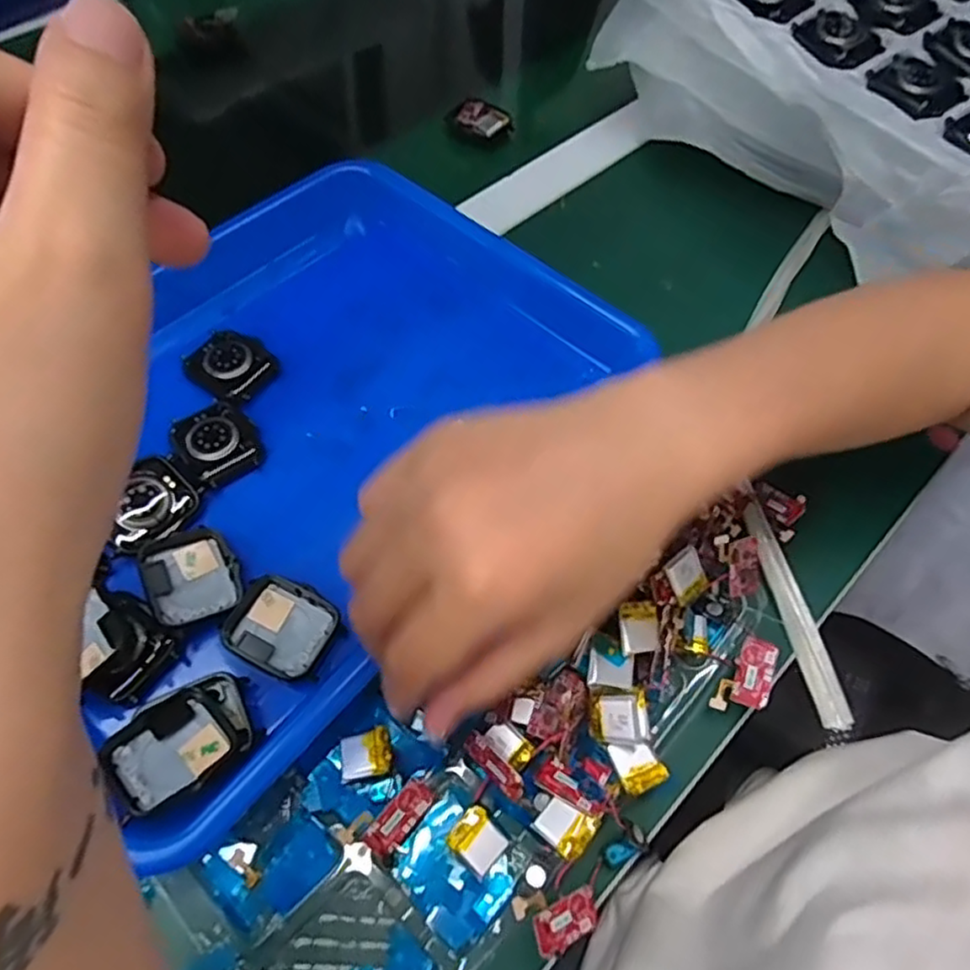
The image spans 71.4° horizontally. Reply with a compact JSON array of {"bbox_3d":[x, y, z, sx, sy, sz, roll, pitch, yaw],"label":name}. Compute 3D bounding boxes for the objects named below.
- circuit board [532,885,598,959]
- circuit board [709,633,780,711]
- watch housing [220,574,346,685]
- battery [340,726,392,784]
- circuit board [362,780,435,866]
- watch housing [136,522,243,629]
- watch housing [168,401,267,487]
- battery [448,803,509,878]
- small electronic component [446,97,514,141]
[{"bbox_3d":[0.030,0.159,0.245,0.030,0.004,0.014,-3,53,-42],"label":"circuit board"},{"bbox_3d":[0.115,0.083,0.292,0.018,0.007,0.036,30,63,15],"label":"circuit board"},{"bbox_3d":[-0.085,0.060,0.286,0.043,0.009,0.037,22,61,11],"label":"watch housing"},{"bbox_3d":[-0.049,0.110,0.274,0.020,0.006,0.017,-10,60,-8],"label":"battery"},{"bbox_3d":[-0.033,0.128,0.260,0.015,0.005,0.029,47,63,-8],"label":"circuit board"},{"bbox_3d":[-0.128,0.038,0.293,0.037,0.008,0.044,-29,65,-18],"label":"watch housing"},{"bbox_3d":[-0.131,-0.022,0.329,0.035,0.007,0.042,-33,66,-20],"label":"watch housing"},{"bbox_3d":[-0.002,0.137,0.262,0.019,0.008,0.018,35,64,17],"label":"battery"},{"bbox_3d":[-0.002,-0.267,0.494,0.053,0.014,0.023,40,65,19],"label":"small electronic component"}]

